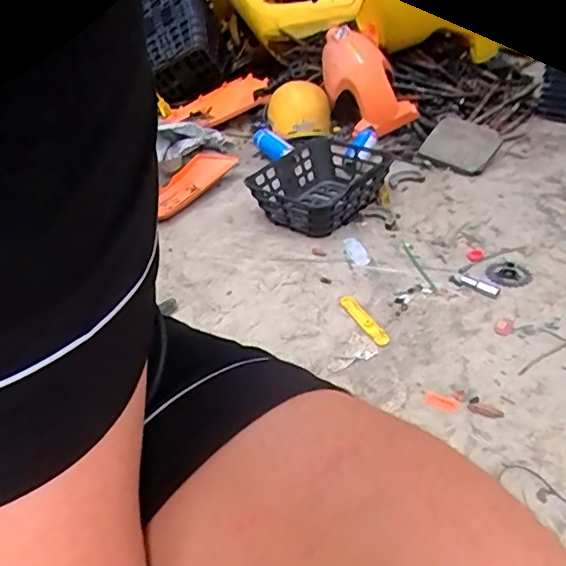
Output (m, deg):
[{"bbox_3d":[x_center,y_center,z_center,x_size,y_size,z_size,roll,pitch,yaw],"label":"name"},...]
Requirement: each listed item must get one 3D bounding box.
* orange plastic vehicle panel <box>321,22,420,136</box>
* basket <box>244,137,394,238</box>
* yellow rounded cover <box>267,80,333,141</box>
[{"bbox_3d":[0.222,-0.586,1.589,0.178,0.156,0.362,-22,69,-20],"label":"orange plastic vehicle panel"},{"bbox_3d":[0.103,-0.254,1.395,0.283,0.098,0.357,17,42,28],"label":"basket"},{"bbox_3d":[0.047,-0.514,1.653,0.188,0.099,0.273,-4,36,3],"label":"yellow rounded cover"}]

